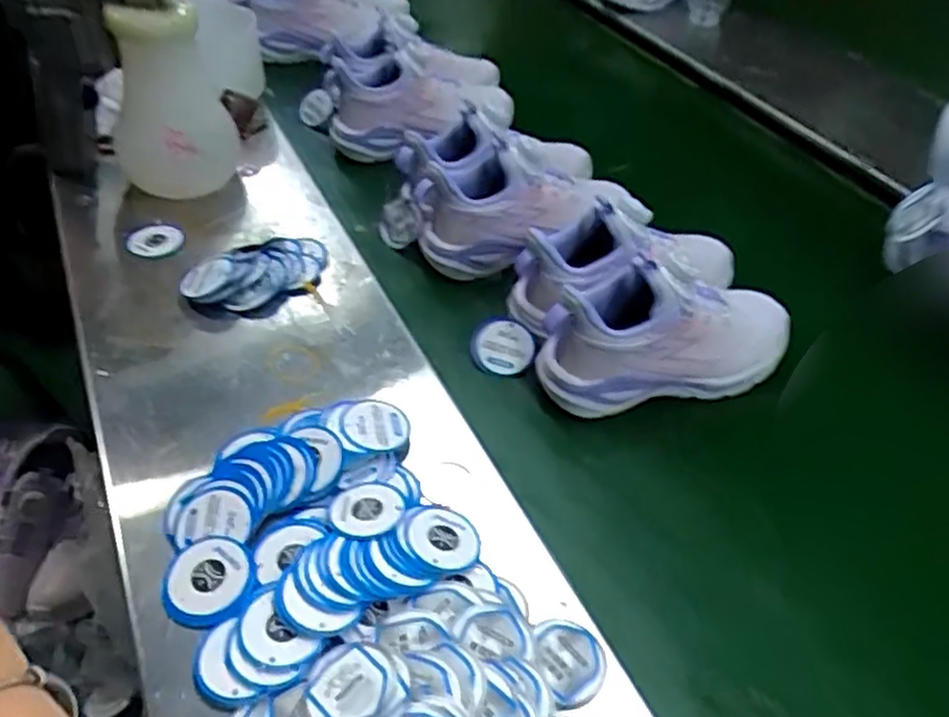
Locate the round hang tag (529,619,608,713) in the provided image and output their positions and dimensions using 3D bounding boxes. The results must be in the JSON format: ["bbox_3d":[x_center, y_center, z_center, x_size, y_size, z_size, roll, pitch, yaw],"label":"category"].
[{"bbox_3d":[0.053,0.170,0.406,0.040,0.009,0.047,4,46,1],"label":"round hang tag"}]

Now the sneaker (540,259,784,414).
[{"bbox_3d":[0.155,-0.026,0.569,0.212,0.103,0.069,-9,47,-10],"label":"sneaker"}]

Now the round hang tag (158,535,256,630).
[{"bbox_3d":[-0.154,0.130,0.426,0.049,0.009,0.049,5,46,2],"label":"round hang tag"}]

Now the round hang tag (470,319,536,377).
[{"bbox_3d":[0.024,-0.009,0.608,0.053,0.011,0.045,6,76,-11],"label":"round hang tag"}]

